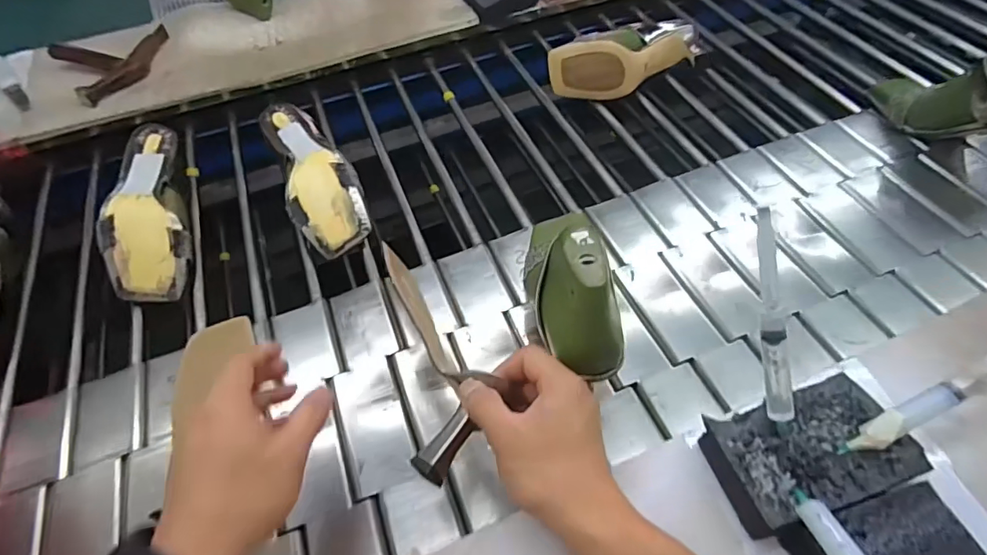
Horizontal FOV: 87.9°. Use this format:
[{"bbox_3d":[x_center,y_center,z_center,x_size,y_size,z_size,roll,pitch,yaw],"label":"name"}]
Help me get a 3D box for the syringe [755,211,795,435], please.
[{"bbox_3d":[0.193,0.035,0.351,0.019,0.163,0.016,-11,10,-5],"label":"syringe"}]

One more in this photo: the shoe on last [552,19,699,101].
[{"bbox_3d":[0.192,-0.316,0.746,0.230,0.083,0.096,-16,54,-9],"label":"shoe on last"}]

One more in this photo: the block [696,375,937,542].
[{"bbox_3d":[0.227,0.127,0.373,0.131,0.032,0.078,-14,54,-8],"label":"block"}]

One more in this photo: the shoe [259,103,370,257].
[{"bbox_3d":[-0.222,-0.129,0.641,0.082,0.066,0.225,-23,56,-14],"label":"shoe"}]

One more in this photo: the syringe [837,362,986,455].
[{"bbox_3d":[0.316,0.076,0.349,0.167,0.015,0.018,-34,56,7],"label":"syringe"}]

